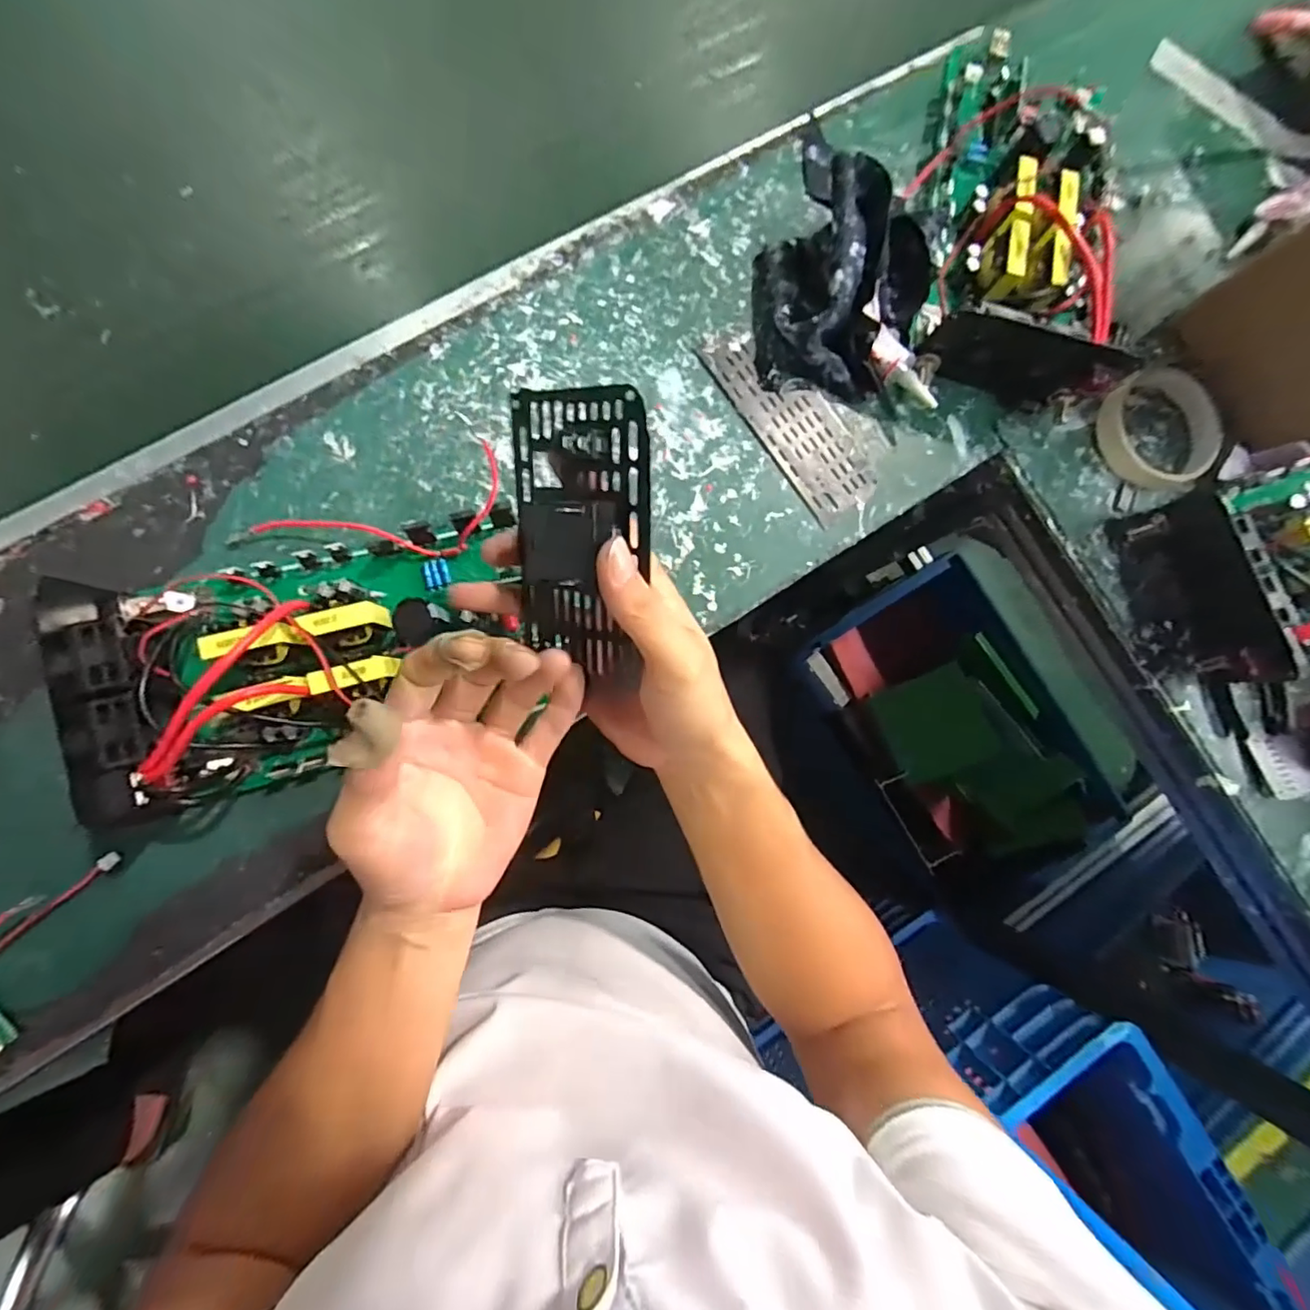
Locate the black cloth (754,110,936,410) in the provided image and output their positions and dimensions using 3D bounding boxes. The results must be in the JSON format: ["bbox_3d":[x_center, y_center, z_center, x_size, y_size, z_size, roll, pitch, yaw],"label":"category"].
[{"bbox_3d":[0.130,-0.247,0.369,0.117,0.068,0.120,17,83,-4],"label":"black cloth"}]

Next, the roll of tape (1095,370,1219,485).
[{"bbox_3d":[0.375,-0.169,0.412,0.098,0.025,0.087,-25,88,-7],"label":"roll of tape"}]

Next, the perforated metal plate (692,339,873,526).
[{"bbox_3d":[0.096,-0.168,0.393,0.057,0.004,0.147,-36,89,-8],"label":"perforated metal plate"}]

